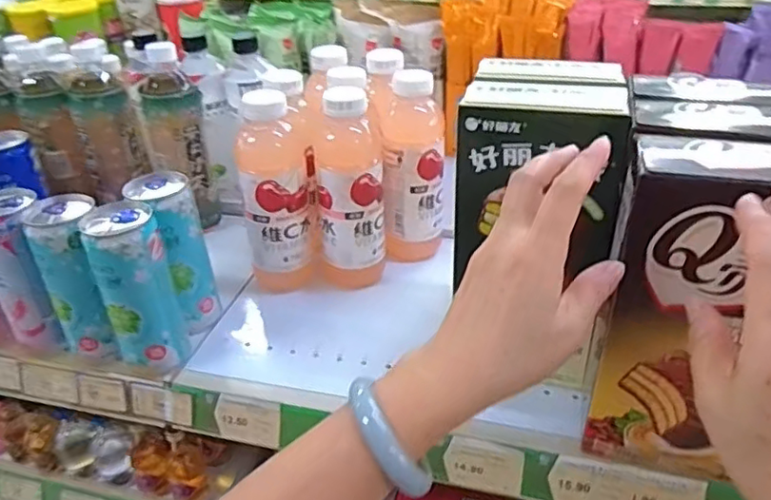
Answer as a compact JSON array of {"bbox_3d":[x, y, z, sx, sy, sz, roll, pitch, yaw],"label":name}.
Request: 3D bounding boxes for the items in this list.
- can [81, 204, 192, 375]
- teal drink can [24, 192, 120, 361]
[{"bbox_3d":[-0.207,0.041,0.514,0.056,0.152,0.062,-17,36,-22],"label":"can"},{"bbox_3d":[-0.264,0.024,0.520,0.052,0.136,0.051,-1,33,1],"label":"teal drink can"}]

